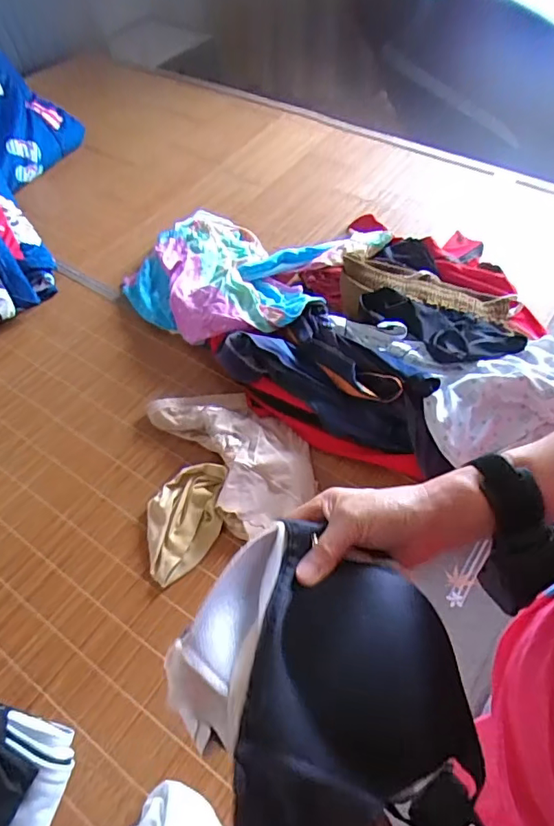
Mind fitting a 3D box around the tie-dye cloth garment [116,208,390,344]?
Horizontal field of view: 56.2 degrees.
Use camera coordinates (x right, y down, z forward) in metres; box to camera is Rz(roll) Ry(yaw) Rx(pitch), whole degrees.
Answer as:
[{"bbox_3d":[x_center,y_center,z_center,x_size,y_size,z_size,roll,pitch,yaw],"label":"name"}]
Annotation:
[{"bbox_3d":[-0.062,-0.300,1.056,0.456,0.083,0.417,23,60,18],"label":"tie-dye cloth garment"}]

